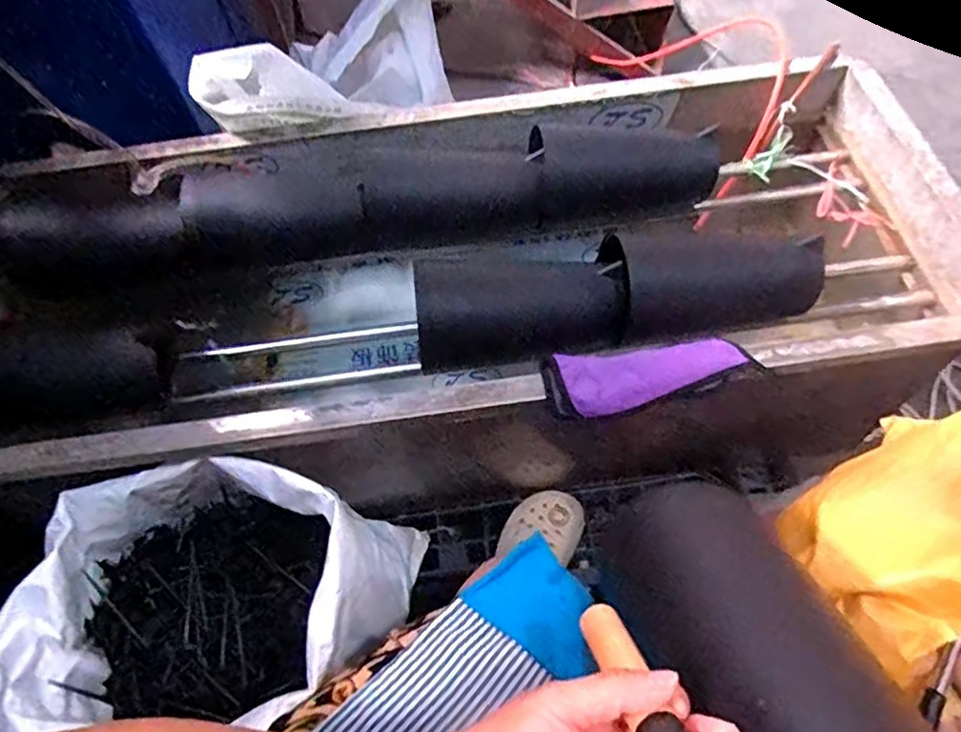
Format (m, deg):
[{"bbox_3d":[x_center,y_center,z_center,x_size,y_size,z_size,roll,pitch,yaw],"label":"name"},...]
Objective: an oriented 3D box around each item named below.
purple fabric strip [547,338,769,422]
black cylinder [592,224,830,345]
[{"bbox_3d":[0.180,0.012,0.678,0.216,0.025,0.072,-9,59,-1],"label":"purple fabric strip"},{"bbox_3d":[0.271,-0.112,0.748,0.247,0.106,0.113,-5,59,1],"label":"black cylinder"}]

